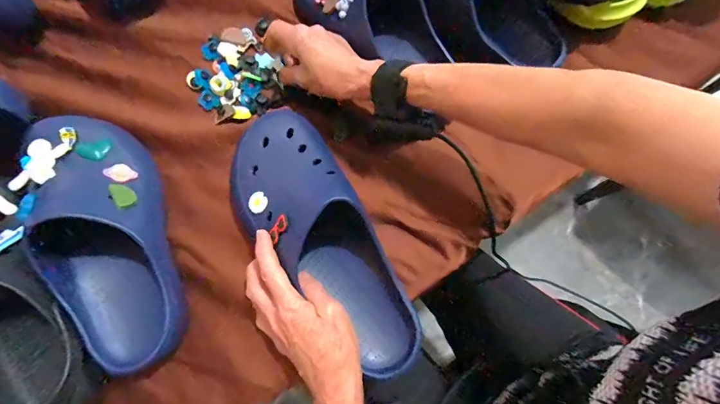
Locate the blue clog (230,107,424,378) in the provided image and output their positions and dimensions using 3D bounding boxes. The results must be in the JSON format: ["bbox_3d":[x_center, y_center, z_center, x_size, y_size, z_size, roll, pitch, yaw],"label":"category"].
[{"bbox_3d":[-0.035,0.036,0.370,0.106,0.082,0.277,-34,85,-9],"label":"blue clog"}]

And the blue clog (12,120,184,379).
[{"bbox_3d":[-0.253,0.028,0.373,0.112,0.081,0.272,-22,75,-6],"label":"blue clog"}]

